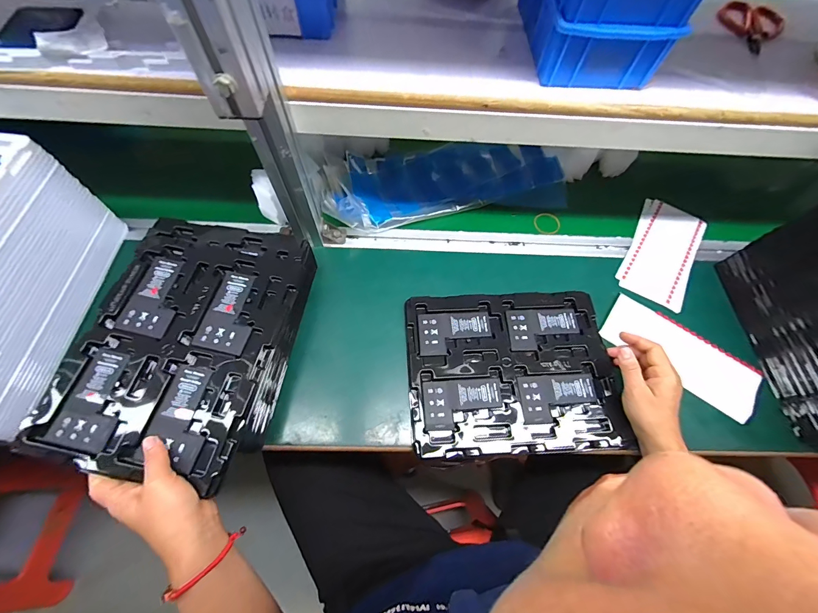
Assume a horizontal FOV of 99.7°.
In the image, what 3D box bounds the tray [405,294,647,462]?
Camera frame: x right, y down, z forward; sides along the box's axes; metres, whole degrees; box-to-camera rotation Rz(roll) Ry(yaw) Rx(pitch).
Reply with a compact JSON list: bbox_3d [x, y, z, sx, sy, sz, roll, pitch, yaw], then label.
[{"bbox_3d":[0.138,0.081,0.471,0.275,0.013,0.216,-1,64,-4],"label":"tray"}]

